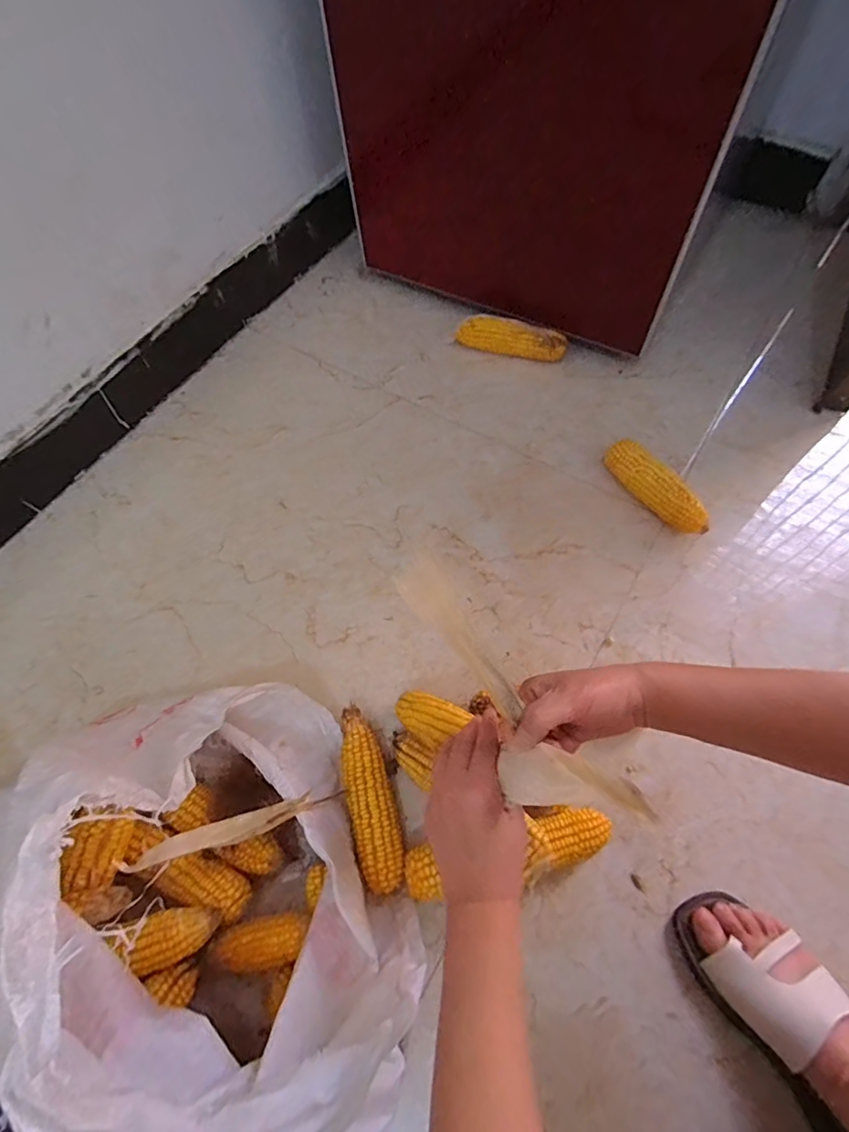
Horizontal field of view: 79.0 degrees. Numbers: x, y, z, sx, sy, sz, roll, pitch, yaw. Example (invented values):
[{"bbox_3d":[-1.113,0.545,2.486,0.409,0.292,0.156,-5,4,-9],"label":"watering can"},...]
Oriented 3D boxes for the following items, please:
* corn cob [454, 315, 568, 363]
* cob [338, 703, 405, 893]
[{"bbox_3d":[0.143,-0.374,0.852,0.180,0.049,0.042,14,65,9],"label":"corn cob"},{"bbox_3d":[-0.060,0.245,0.561,0.049,0.045,0.178,-18,63,-3],"label":"cob"}]

